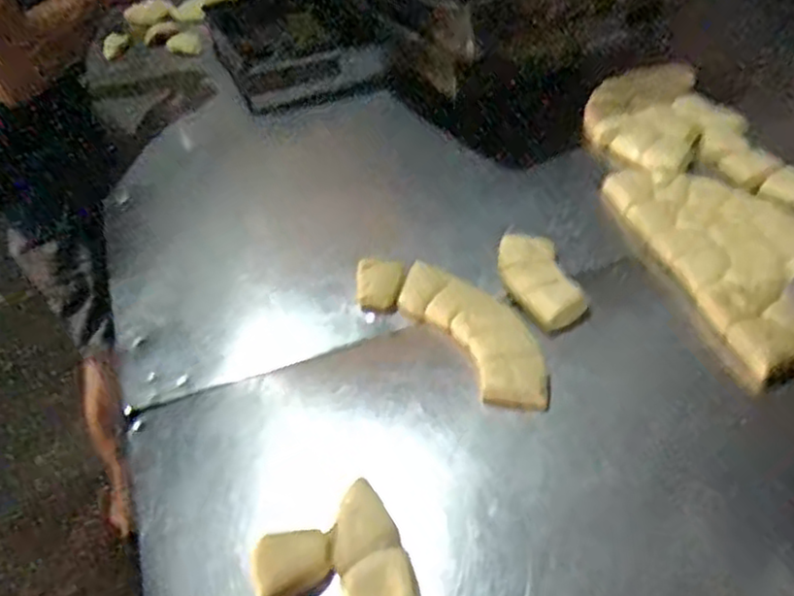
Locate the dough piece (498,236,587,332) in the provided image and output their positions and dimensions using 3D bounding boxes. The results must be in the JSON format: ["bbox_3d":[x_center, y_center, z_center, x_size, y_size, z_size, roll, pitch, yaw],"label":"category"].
[{"bbox_3d":[0.150,-0.023,0.768,0.070,0.019,0.136,-12,43,-5],"label":"dough piece"}]

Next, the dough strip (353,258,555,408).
[{"bbox_3d":[0.062,0.023,0.727,0.096,0.020,0.245,-33,49,-25],"label":"dough strip"}]

